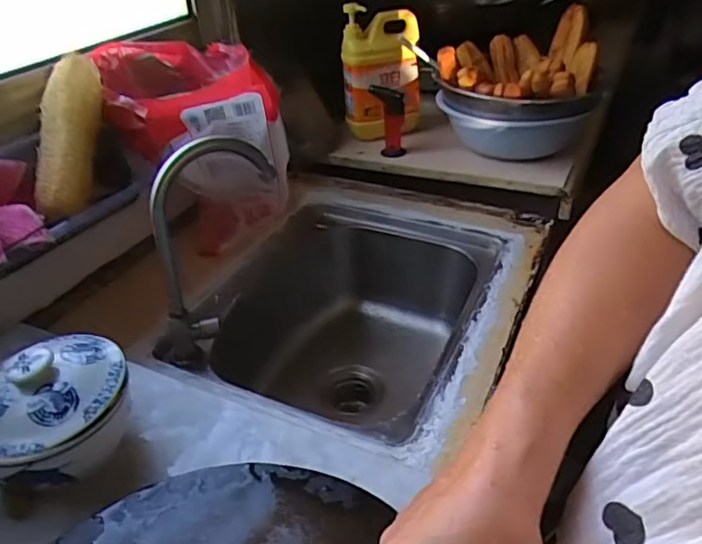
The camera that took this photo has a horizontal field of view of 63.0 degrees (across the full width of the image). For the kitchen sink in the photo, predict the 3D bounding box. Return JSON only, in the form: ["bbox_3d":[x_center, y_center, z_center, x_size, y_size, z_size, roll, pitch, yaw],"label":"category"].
[{"bbox_3d":[-0.005,0.104,0.920,0.395,0.241,0.500,13,38,21],"label":"kitchen sink"}]

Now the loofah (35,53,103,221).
[{"bbox_3d":[-0.339,-0.165,0.684,0.057,0.046,0.206,-1,75,2],"label":"loofah"}]

